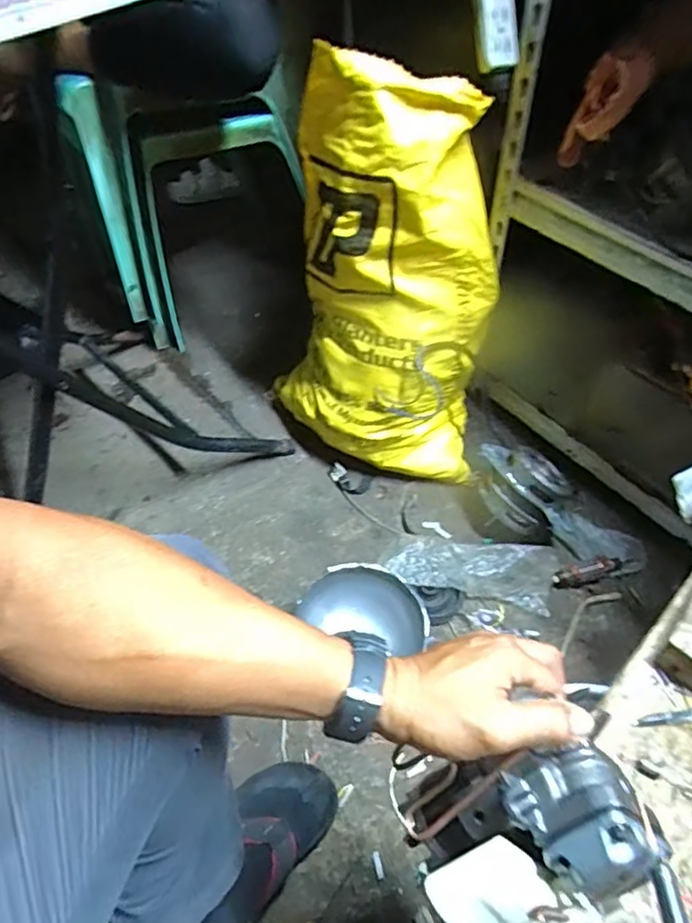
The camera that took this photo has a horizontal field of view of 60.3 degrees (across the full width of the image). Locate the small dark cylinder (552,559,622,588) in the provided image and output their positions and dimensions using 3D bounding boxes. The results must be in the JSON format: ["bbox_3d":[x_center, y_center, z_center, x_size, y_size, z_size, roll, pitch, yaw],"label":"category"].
[{"bbox_3d":[0.361,0.163,0.893,0.106,0.022,0.026,-14,51,-10],"label":"small dark cylinder"}]

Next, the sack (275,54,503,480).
[{"bbox_3d":[0.046,-0.228,0.858,0.327,0.534,0.164,7,50,7],"label":"sack"}]

